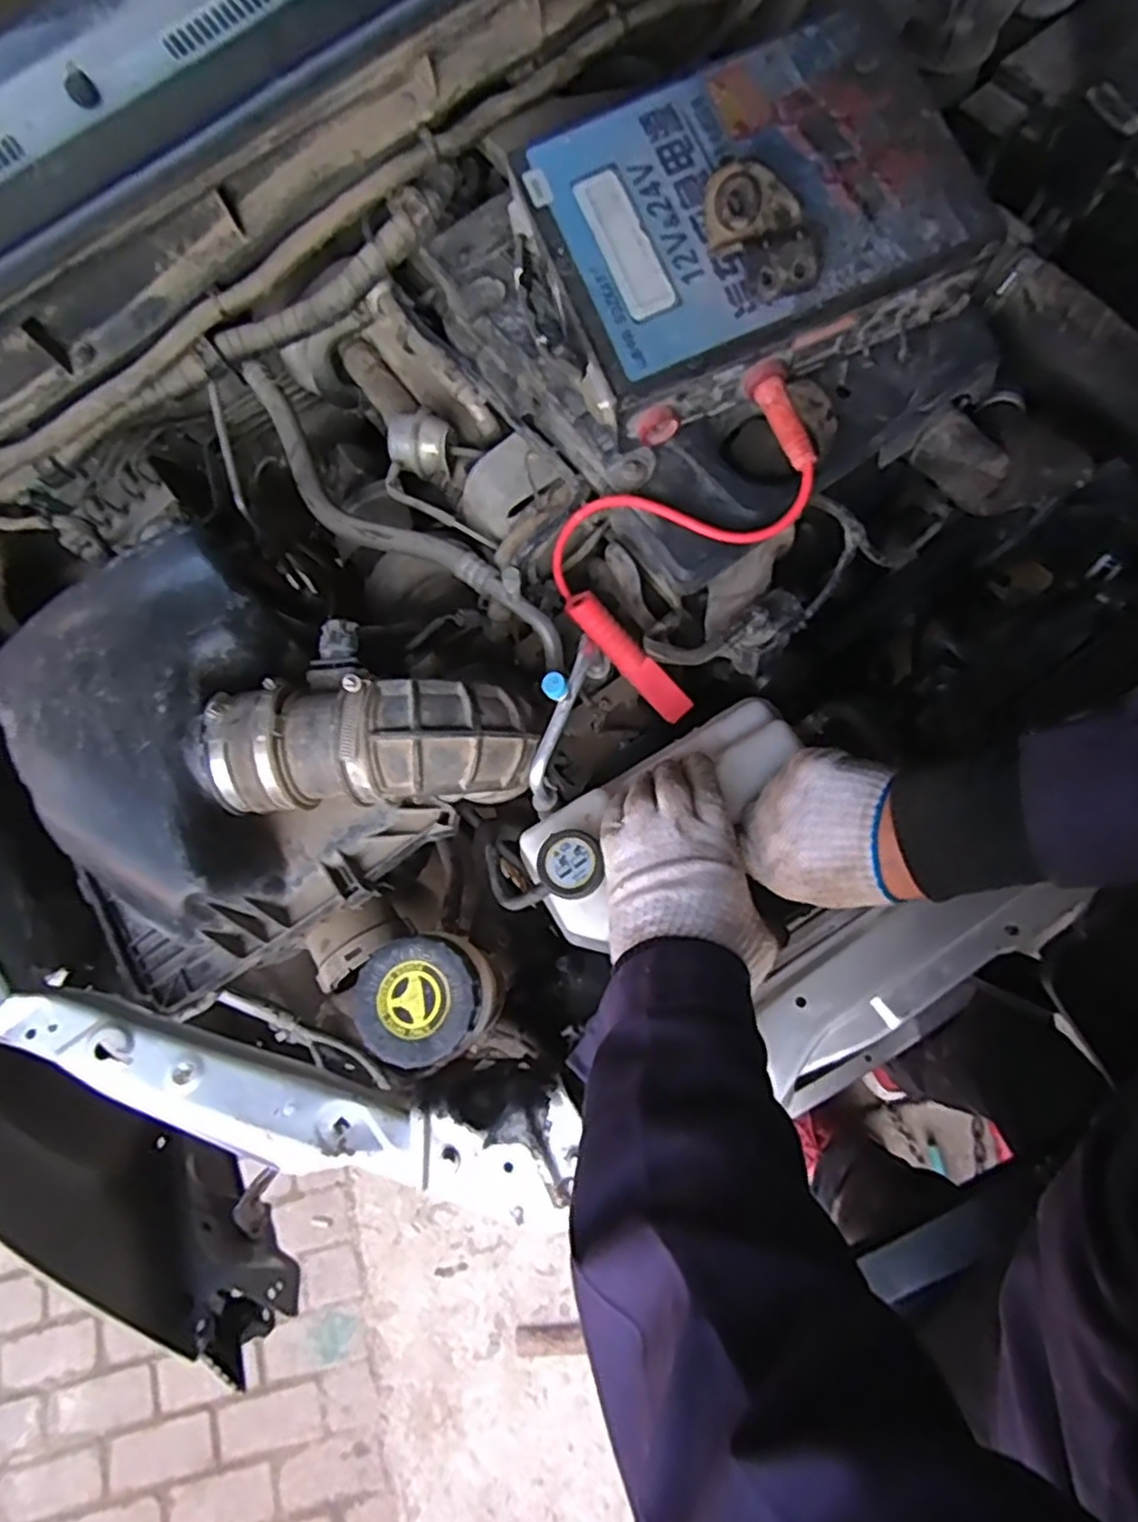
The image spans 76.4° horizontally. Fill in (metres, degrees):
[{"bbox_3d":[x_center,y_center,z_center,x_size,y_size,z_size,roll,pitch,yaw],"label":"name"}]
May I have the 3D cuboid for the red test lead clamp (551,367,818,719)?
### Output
[{"bbox_3d":[0.085,-0.179,0.575,0.171,0.078,0.274,40,111,13],"label":"red test lead clamp"}]

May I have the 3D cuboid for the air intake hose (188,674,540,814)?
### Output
[{"bbox_3d":[-0.145,-0.011,0.528,0.224,0.100,0.085,-3,73,0],"label":"air intake hose"}]

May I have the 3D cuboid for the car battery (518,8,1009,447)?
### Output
[{"bbox_3d":[0.128,-0.391,0.546,0.286,0.121,0.223,-23,74,-6],"label":"car battery"}]

